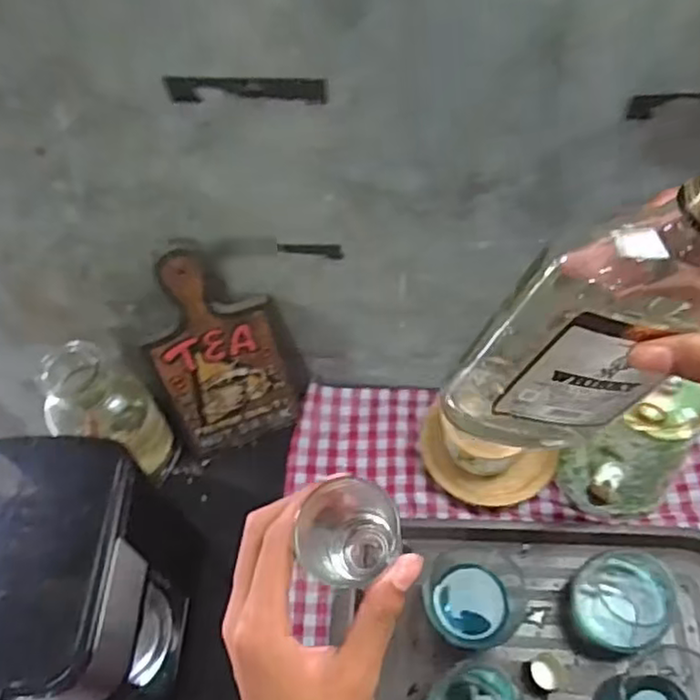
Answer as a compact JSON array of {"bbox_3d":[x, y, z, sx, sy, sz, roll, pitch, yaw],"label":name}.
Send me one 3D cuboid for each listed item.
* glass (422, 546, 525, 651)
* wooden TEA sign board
[{"bbox_3d":[0.120,0.246,0.667,0.096,0.086,0.096,-2,57,3],"label":"glass"},{"bbox_3d":[-0.142,0.007,0.738,0.138,0.266,0.013,-19,41,-8],"label":"wooden TEA sign board"}]

